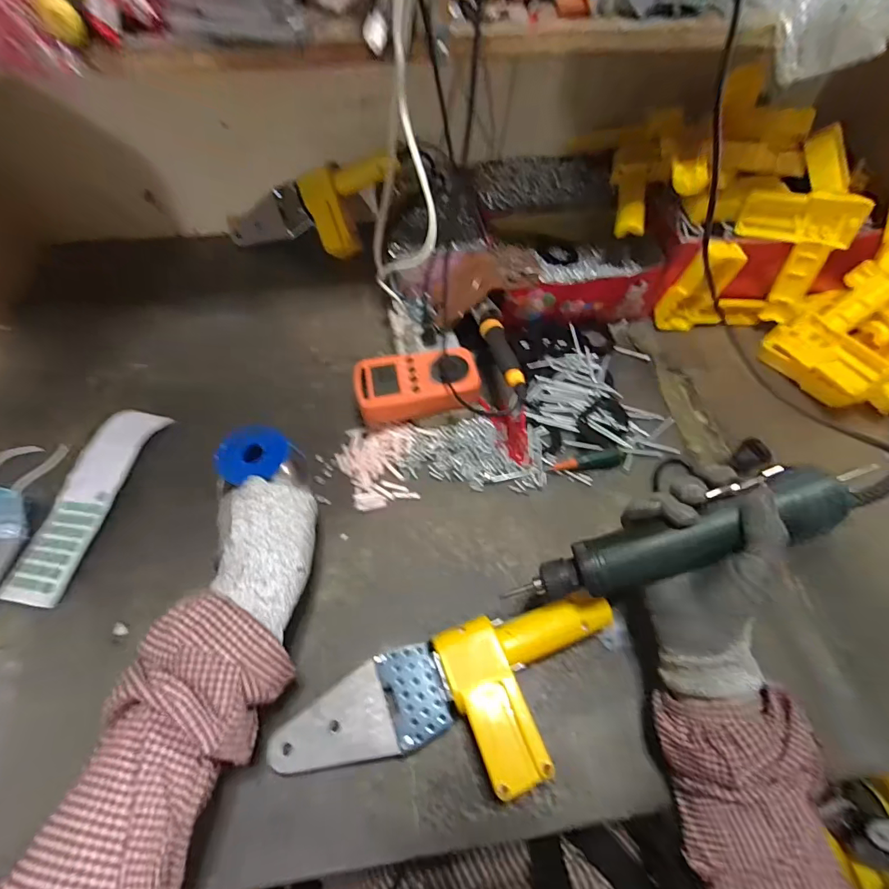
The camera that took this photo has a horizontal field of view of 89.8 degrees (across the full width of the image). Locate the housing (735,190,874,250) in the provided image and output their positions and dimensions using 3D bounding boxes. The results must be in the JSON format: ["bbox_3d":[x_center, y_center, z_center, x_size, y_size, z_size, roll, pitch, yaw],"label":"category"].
[{"bbox_3d":[0.412,-0.264,0.517,0.117,0.055,0.035,22,59,30],"label":"housing"}]

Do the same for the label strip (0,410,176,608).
[{"bbox_3d":[-0.361,0.049,0.448,0.062,0.017,0.208,11,58,6],"label":"label strip"}]

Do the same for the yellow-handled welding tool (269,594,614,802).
[{"bbox_3d":[0.011,0.203,0.340,0.268,0.050,0.108,-15,59,-10],"label":"yellow-handled welding tool"}]

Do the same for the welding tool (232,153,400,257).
[{"bbox_3d":[-0.198,-0.329,0.655,0.271,0.092,0.086,-8,57,17],"label":"welding tool"}]

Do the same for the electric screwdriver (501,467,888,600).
[{"bbox_3d":[0.185,0.064,0.326,0.248,0.035,0.046,-20,60,10],"label":"electric screwdriver"}]

